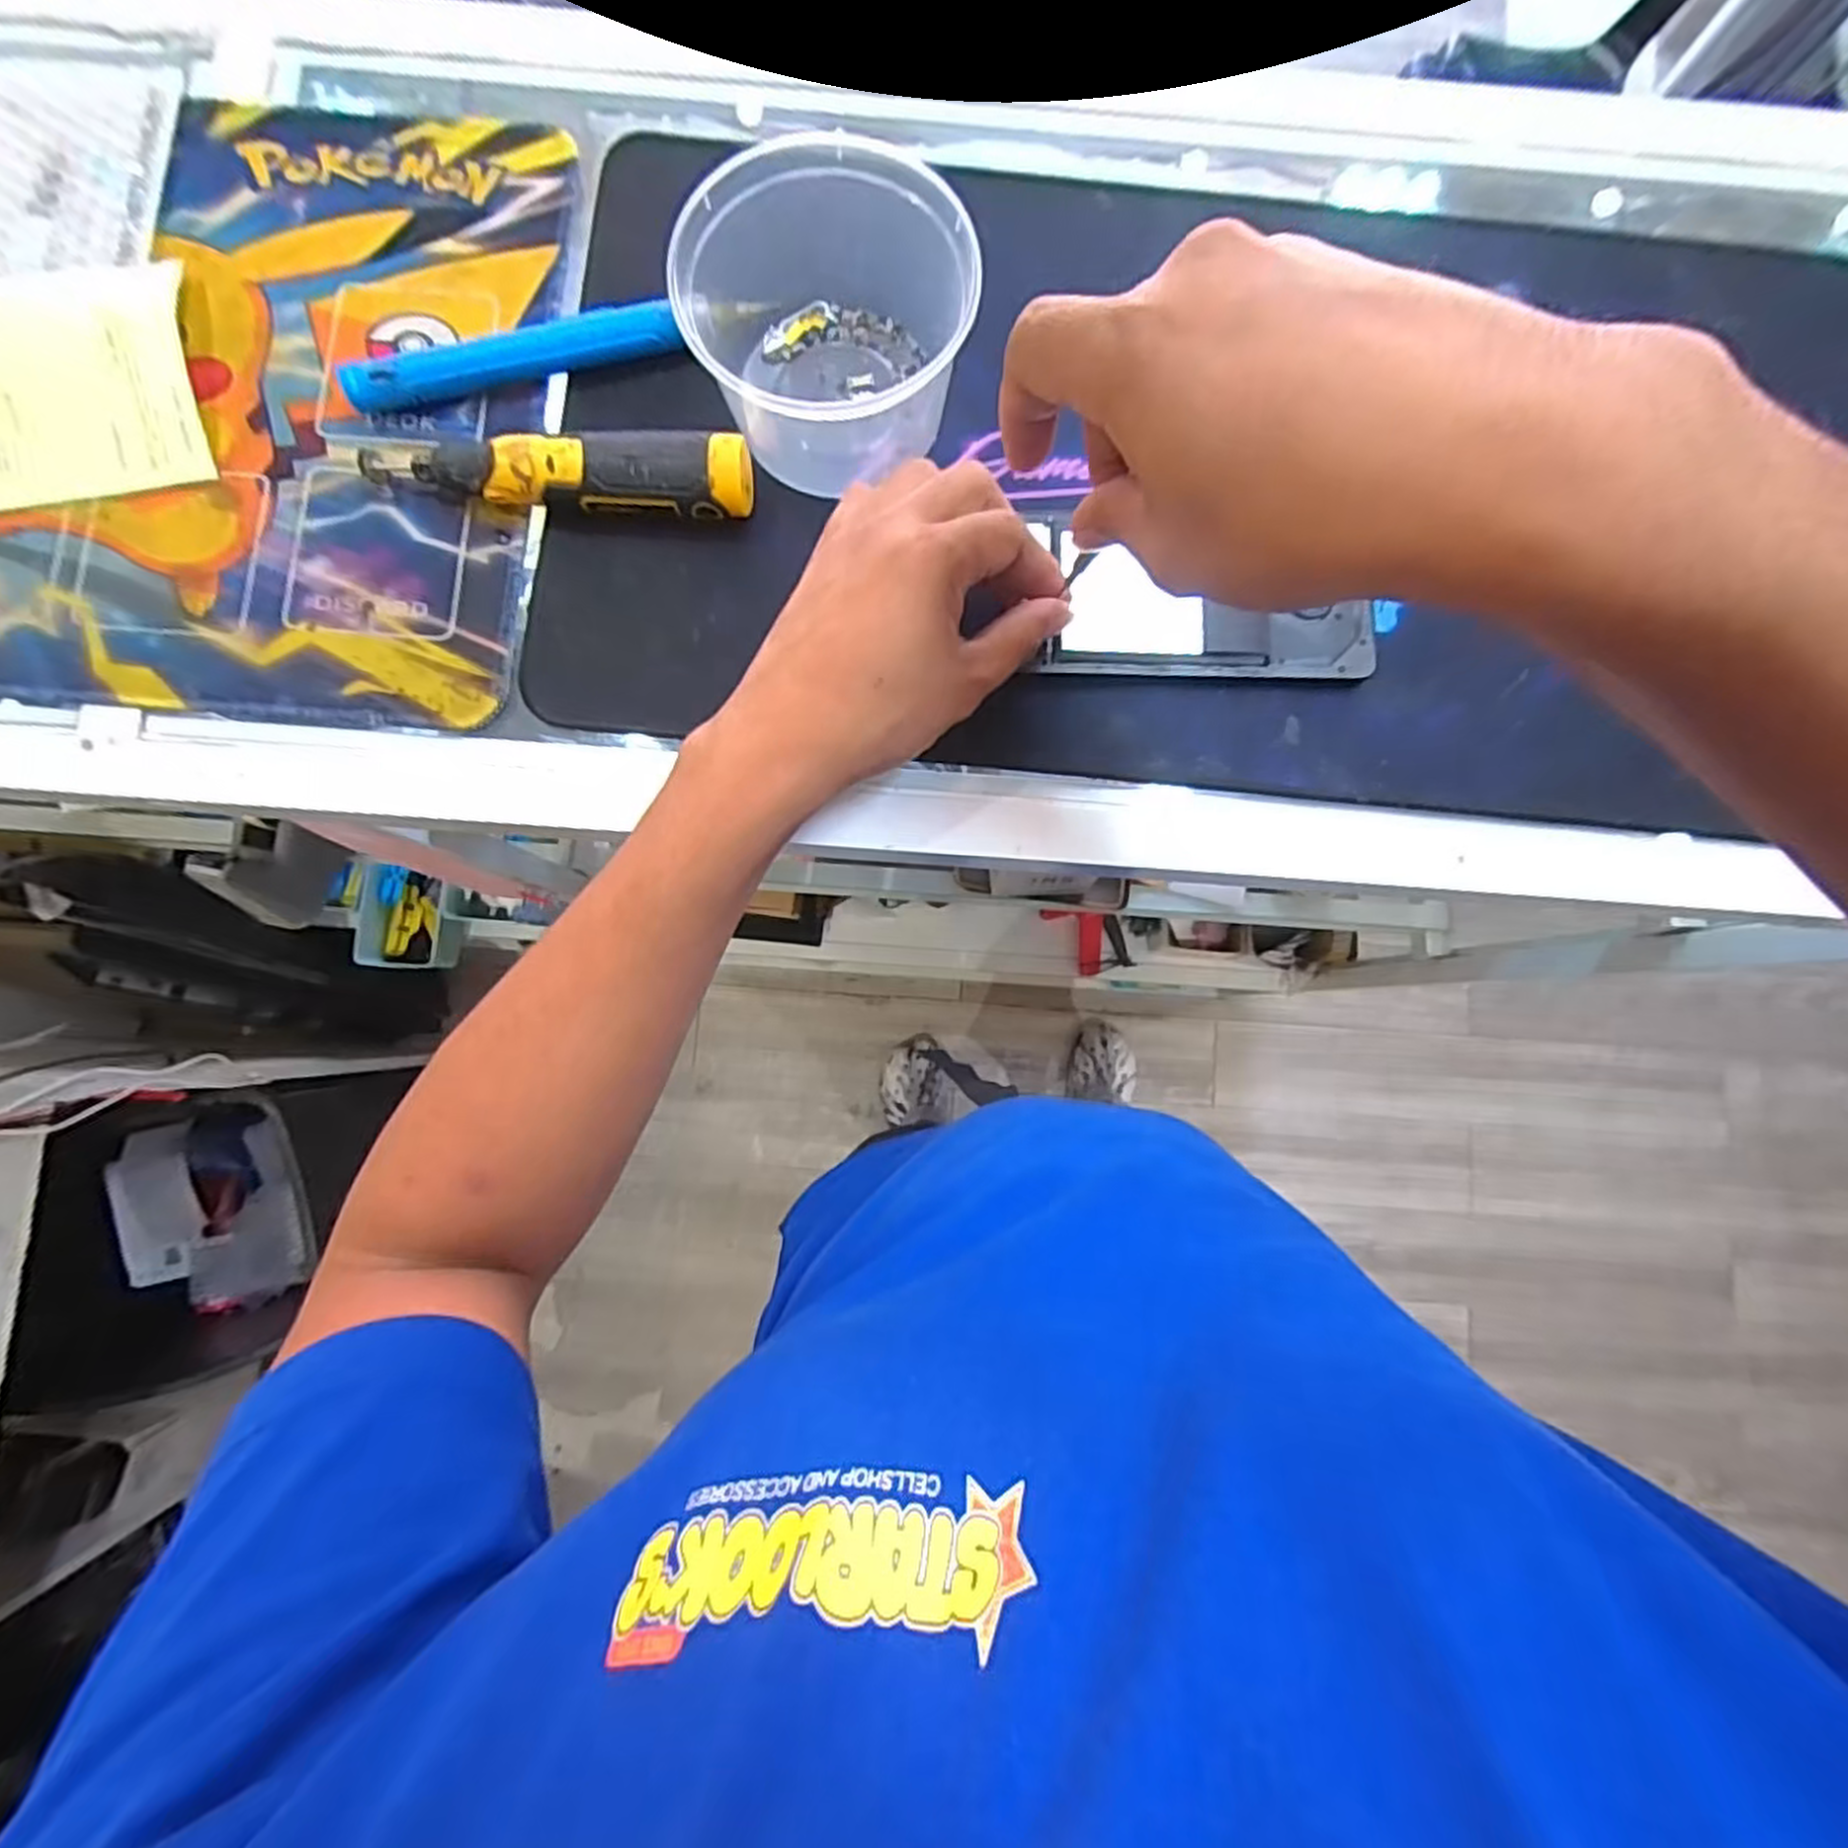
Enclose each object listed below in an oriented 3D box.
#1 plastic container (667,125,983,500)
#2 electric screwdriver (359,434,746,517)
[{"bbox_3d":[-0.042,-0.258,0.330,0.119,0.062,0.113,-5,86,-1],"label":"plastic container"},{"bbox_3d":[-0.157,-0.192,0.338,0.162,0.028,0.026,3,86,0],"label":"electric screwdriver"}]

